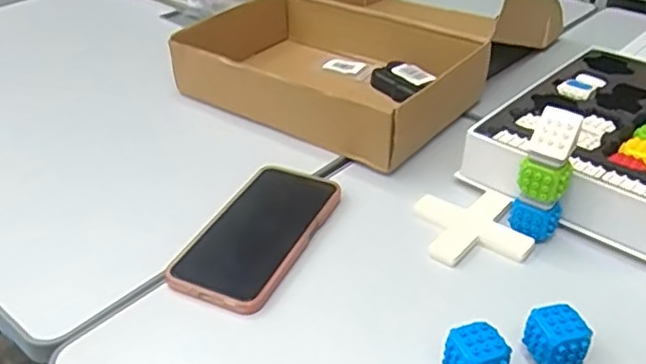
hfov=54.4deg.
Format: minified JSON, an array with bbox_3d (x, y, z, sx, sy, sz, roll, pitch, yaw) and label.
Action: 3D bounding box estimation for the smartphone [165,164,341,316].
[{"bbox_3d":[-0.051,0.037,0.537,0.084,0.020,0.185,15,37,20],"label":"smartphone"}]

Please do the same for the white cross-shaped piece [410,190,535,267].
[{"bbox_3d":[0.128,0.038,0.541,0.085,0.012,0.078,-2,35,-5],"label":"white cross-shaped piece"}]

